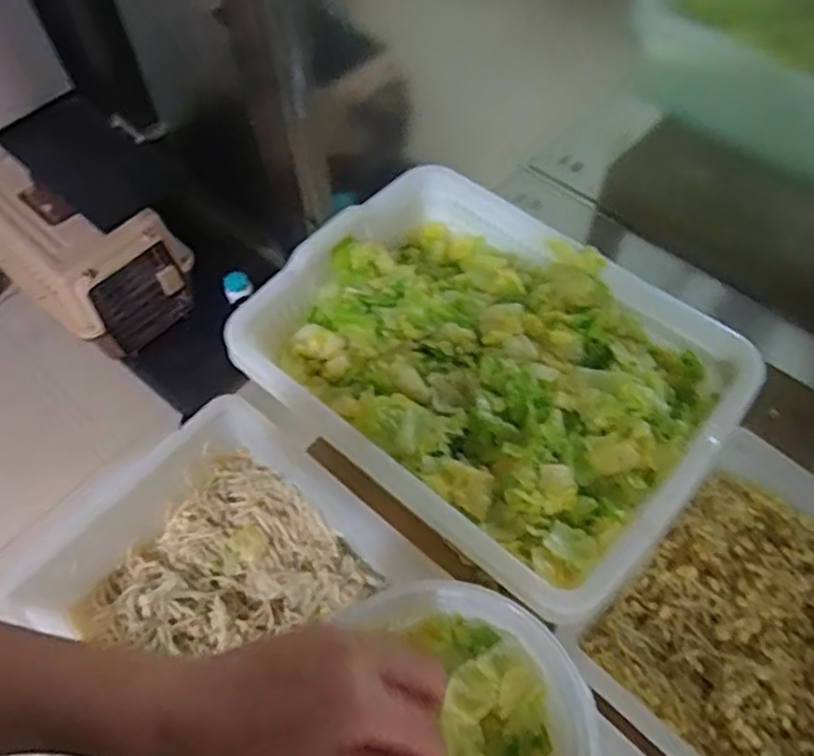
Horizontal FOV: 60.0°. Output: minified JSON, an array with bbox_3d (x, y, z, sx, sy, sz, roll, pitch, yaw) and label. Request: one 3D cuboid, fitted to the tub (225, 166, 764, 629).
[{"bbox_3d":[0.087,-0.026,0.700,0.430,0.094,0.370,36,64,22],"label":"tub"}]

